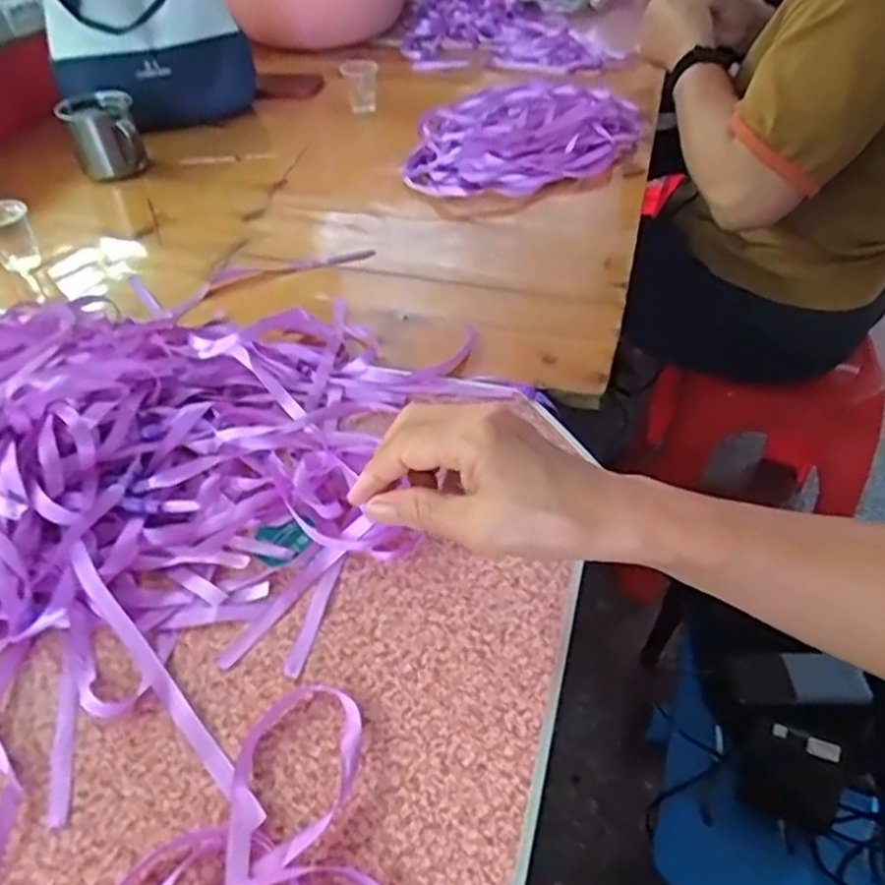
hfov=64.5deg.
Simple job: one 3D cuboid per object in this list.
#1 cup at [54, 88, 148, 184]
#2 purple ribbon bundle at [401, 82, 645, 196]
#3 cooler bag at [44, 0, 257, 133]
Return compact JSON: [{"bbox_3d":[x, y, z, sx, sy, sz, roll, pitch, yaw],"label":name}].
[{"bbox_3d":[-0.402,-0.365,0.840,0.082,0.075,0.072,-21,47,-19],"label":"cup"},{"bbox_3d":[0.096,-0.378,0.858,0.314,0.027,0.221,-19,47,-16],"label":"purple ribbon bundle"},{"bbox_3d":[-0.387,-0.533,0.938,0.243,0.178,0.117,-10,45,-8],"label":"cooler bag"}]

